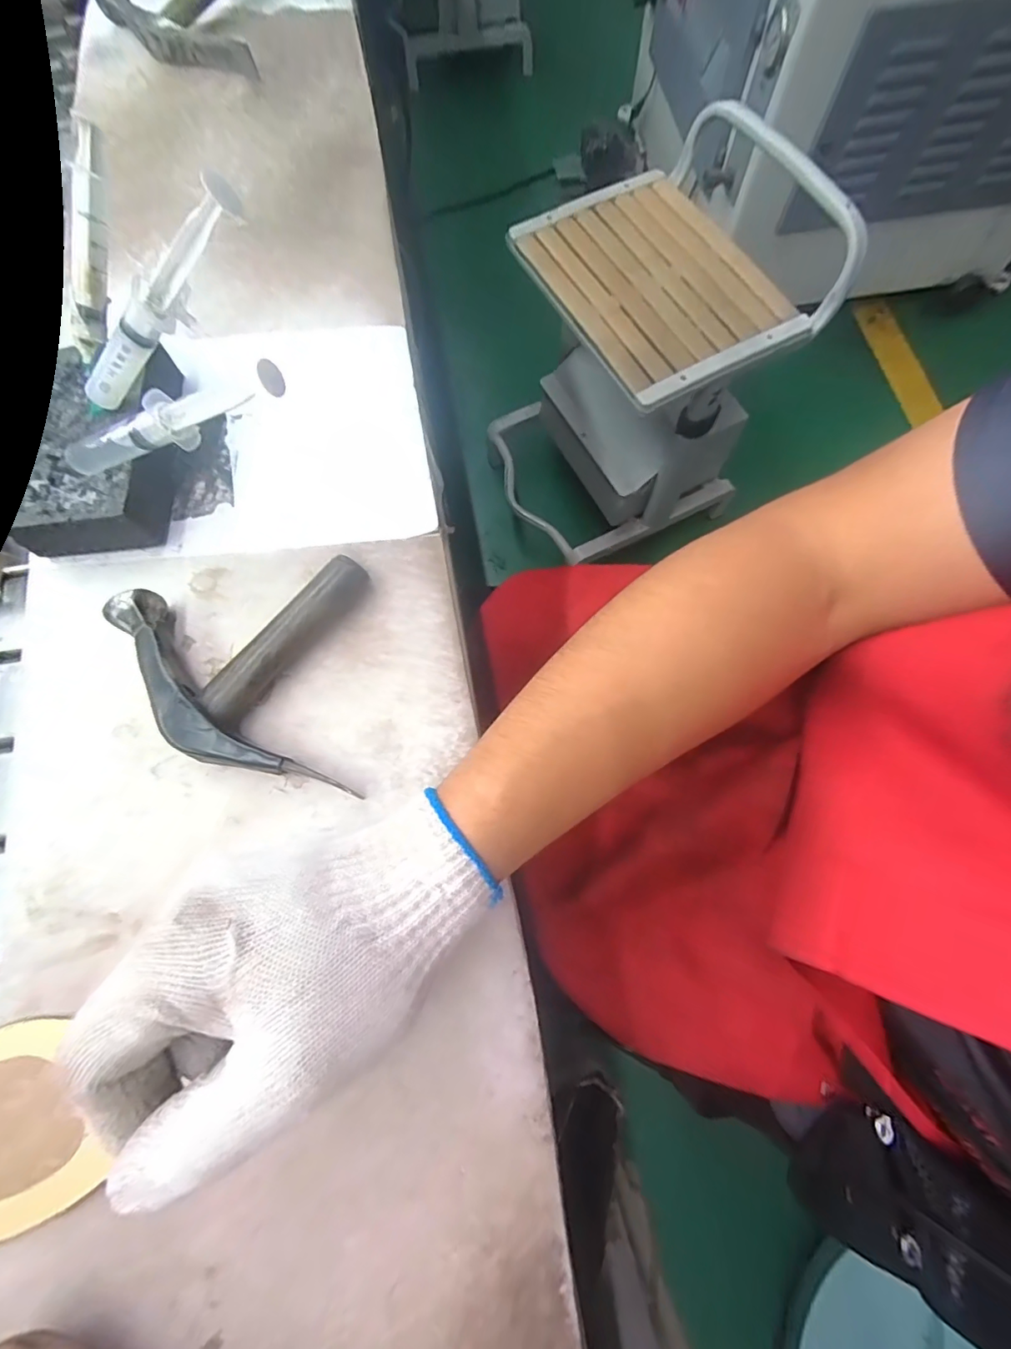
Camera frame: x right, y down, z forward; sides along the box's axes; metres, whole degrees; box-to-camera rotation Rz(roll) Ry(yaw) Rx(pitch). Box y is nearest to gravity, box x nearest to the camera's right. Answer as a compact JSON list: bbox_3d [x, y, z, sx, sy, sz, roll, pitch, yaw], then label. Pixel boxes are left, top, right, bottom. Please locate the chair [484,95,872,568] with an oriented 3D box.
[{"bbox_3d":[0.210,-0.522,0.870,0.384,0.477,0.385,-24,73,-8],"label":"chair"}]

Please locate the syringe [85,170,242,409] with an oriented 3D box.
[{"bbox_3d":[-0.175,-0.179,0.250,0.145,0.017,0.013,-25,70,30],"label":"syringe"}]

